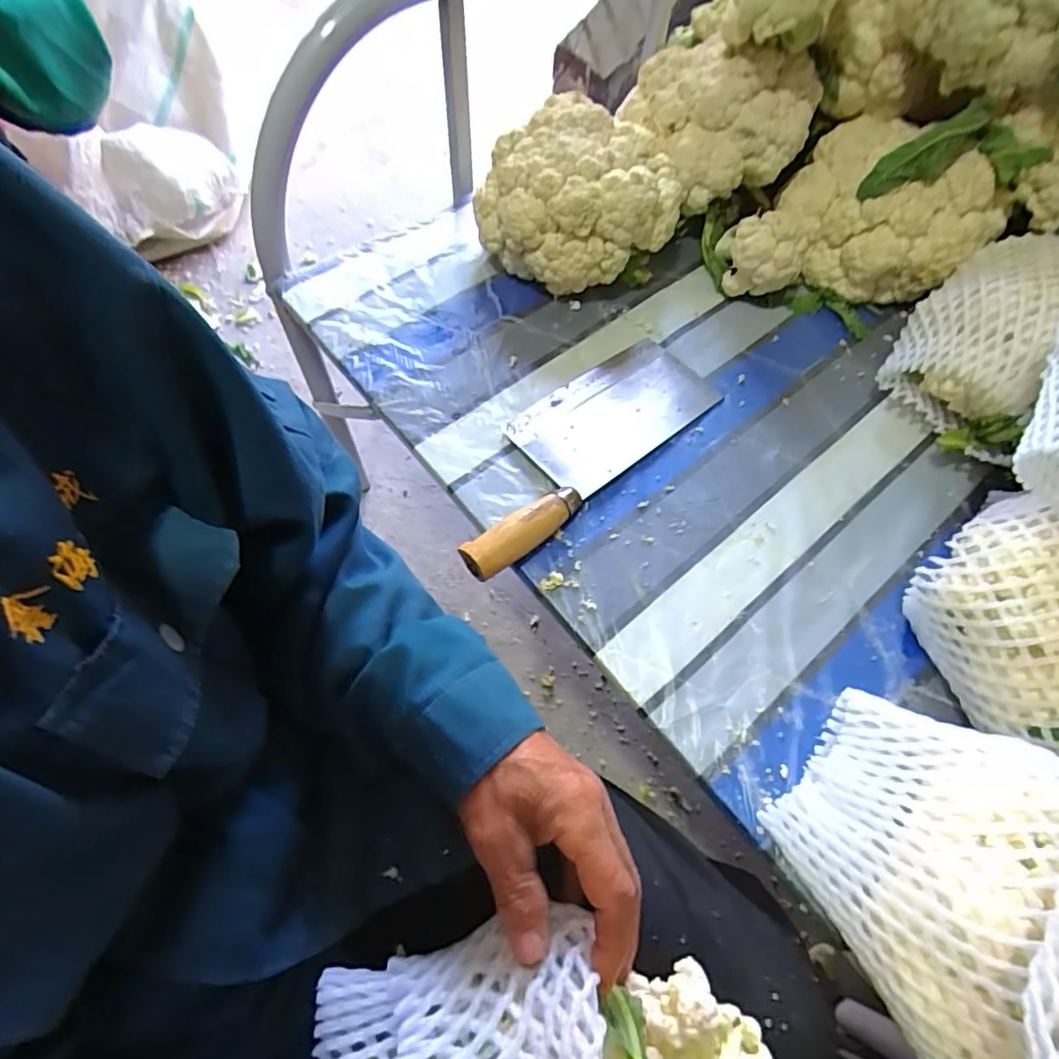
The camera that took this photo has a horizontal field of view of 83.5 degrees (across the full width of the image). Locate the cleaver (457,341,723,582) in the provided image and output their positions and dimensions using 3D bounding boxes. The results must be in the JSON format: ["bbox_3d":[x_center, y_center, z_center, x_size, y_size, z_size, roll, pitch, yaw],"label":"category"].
[{"bbox_3d":[0.038,-0.074,0.485,0.273,0.029,0.095,-39,71,-19],"label":"cleaver"}]

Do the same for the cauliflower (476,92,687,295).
[{"bbox_3d":[0.047,-0.300,0.556,0.173,0.114,0.132,-22,66,-12],"label":"cauliflower"}]

